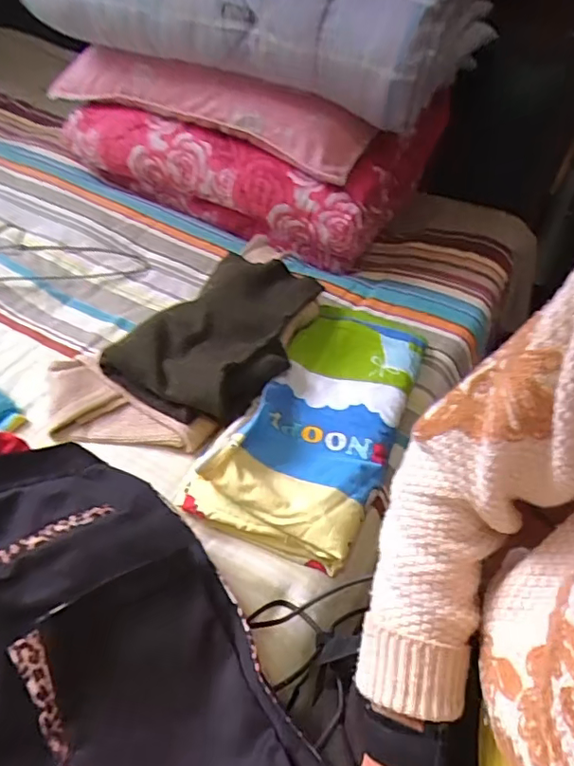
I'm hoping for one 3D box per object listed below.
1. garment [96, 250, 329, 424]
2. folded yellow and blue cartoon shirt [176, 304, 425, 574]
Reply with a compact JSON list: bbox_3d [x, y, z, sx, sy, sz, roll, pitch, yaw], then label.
[{"bbox_3d":[-0.080,-0.067,0.729,0.176,0.064,0.288,25,49,18],"label":"garment"},{"bbox_3d":[0.043,0.030,0.670,0.191,0.059,0.373,21,48,14],"label":"folded yellow and blue cartoon shirt"}]

